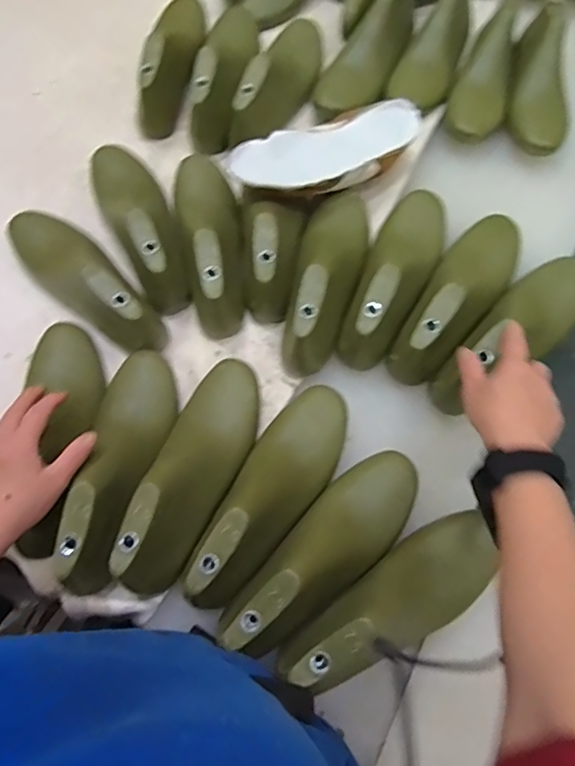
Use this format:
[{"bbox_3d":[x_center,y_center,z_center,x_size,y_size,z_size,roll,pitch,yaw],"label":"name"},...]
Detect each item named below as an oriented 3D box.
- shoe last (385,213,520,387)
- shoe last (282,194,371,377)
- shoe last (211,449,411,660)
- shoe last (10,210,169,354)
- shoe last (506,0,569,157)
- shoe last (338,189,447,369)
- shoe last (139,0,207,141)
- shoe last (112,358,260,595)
[{"bbox_3d":[0.201,-0.107,0.611,0.079,0.089,0.247,31,72,11],"label":"shoe last"},{"bbox_3d":[0.047,-0.133,0.613,0.077,0.086,0.242,11,69,4],"label":"shoe last"},{"bbox_3d":[0.041,0.156,0.504,0.079,0.099,0.226,40,74,14],"label":"shoe last"},{"bbox_3d":[-0.236,-0.129,0.608,0.239,0.078,0.078,42,75,14],"label":"shoe last"},{"bbox_3d":[0.350,-0.417,0.727,0.085,0.069,0.220,15,70,5],"label":"shoe last"},{"bbox_3d":[0.126,-0.135,0.611,0.076,0.077,0.248,25,71,9],"label":"shoe last"},{"bbox_3d":[-0.162,-0.469,0.754,0.076,0.086,0.246,3,69,1],"label":"shoe last"},{"bbox_3d":[-0.088,0.084,0.531,0.082,0.088,0.244,16,70,6],"label":"shoe last"}]

